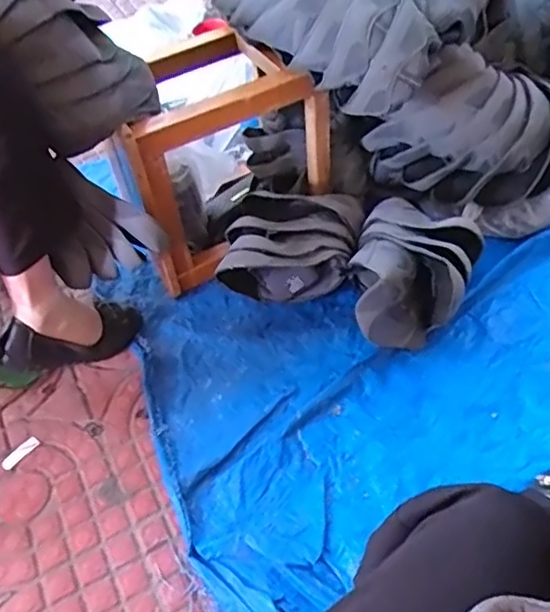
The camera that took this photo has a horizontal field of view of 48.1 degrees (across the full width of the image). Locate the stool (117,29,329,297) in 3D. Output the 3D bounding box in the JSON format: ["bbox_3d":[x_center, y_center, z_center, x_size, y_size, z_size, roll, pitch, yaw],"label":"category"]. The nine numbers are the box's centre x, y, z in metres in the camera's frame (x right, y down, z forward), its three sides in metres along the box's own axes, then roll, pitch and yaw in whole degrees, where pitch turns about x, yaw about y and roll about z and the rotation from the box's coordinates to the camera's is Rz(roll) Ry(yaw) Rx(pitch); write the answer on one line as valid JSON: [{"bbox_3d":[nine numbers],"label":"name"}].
[{"bbox_3d":[-0.107,-0.251,1.039,0.327,0.313,0.249,-28,54,-16],"label":"stool"}]

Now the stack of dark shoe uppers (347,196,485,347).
[{"bbox_3d":[0.203,-0.049,0.921,0.172,0.136,0.203,12,54,15],"label":"stack of dark shoe uppers"}]

